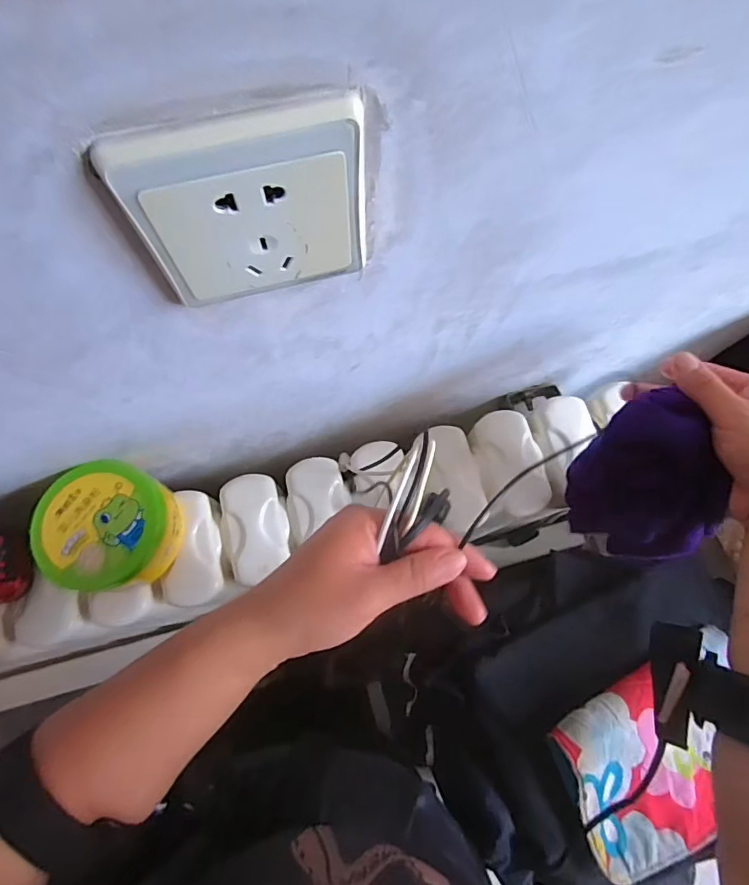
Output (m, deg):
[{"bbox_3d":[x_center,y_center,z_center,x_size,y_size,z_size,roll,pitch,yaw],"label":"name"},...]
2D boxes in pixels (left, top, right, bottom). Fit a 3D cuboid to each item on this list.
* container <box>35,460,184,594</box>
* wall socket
[{"bbox_3d":[-0.204,0.066,0.395,0.092,0.062,0.089,1,74,-2],"label":"container"},{"bbox_3d":[-0.045,-0.085,0.191,0.084,0.077,0.011,-14,75,-6],"label":"wall socket"}]

